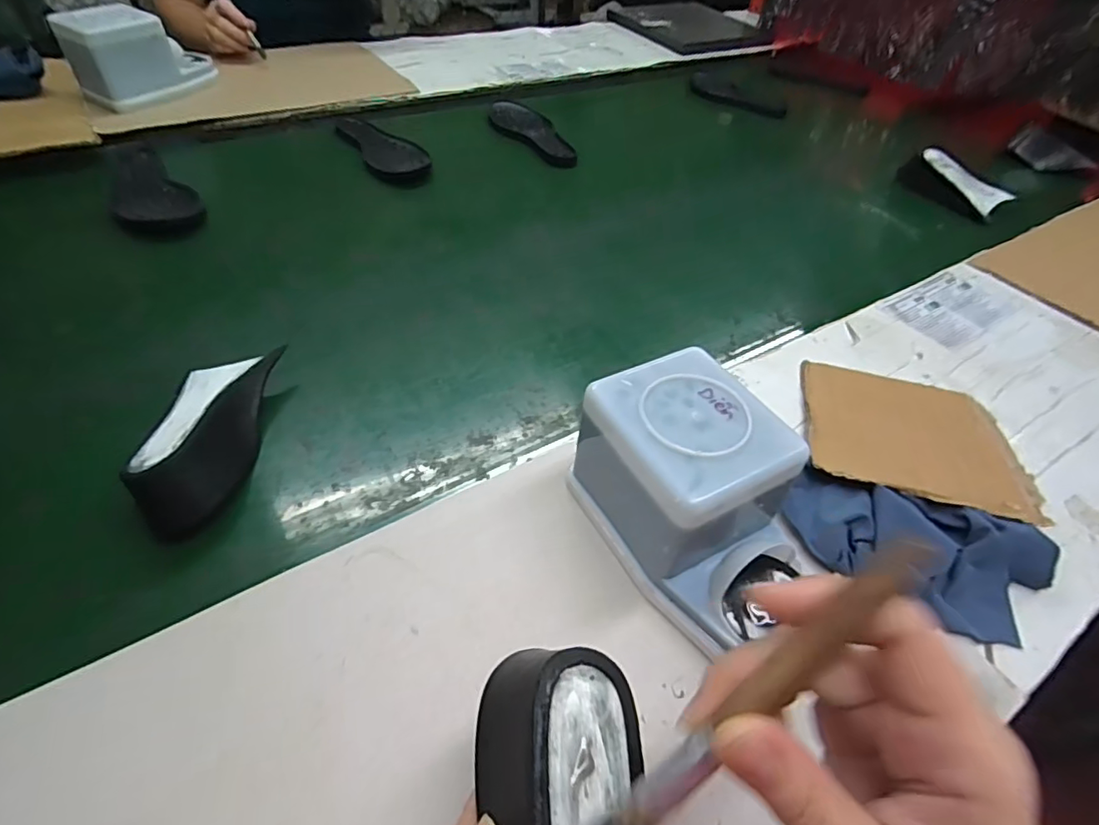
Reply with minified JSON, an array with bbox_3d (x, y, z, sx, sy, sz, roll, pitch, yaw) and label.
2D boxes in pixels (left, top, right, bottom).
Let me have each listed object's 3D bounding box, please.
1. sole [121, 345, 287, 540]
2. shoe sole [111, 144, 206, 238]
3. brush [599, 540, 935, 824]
[{"bbox_3d":[-0.263,0.010,0.416,0.067,0.043,0.159,-1,47,-4],"label":"sole"},{"bbox_3d":[-0.507,-0.285,0.697,0.090,0.021,0.243,-25,53,-24],"label":"shoe sole"},{"bbox_3d":[0.057,0.091,0.161,0.014,0.142,0.012,13,28,-52],"label":"brush"}]

